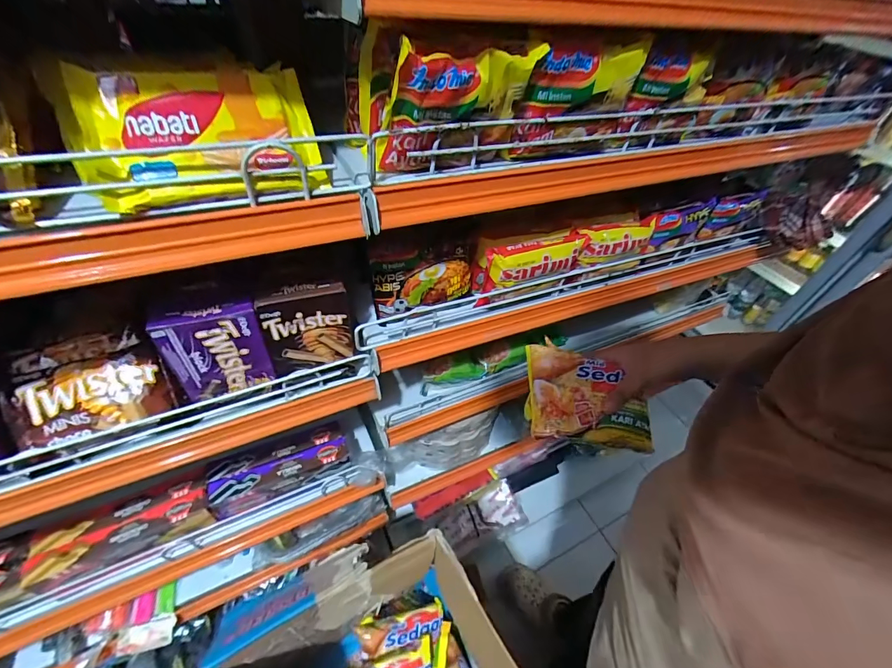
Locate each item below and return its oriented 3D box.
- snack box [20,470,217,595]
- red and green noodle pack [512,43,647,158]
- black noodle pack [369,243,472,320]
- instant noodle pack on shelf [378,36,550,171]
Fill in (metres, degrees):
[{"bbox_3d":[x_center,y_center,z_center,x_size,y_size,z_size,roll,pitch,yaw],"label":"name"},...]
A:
[{"bbox_3d":[-0.463,0.283,0.562,0.211,0.049,0.076,-18,51,-23],"label":"snack box"},{"bbox_3d":[0.122,-0.215,0.363,0.126,0.089,0.022,-16,50,-21],"label":"red and green noodle pack"},{"bbox_3d":[-0.026,-0.070,0.473,0.126,0.078,0.033,-16,50,-21],"label":"black noodle pack"},{"bbox_3d":[0.008,-0.184,0.321,0.117,0.090,0.037,-19,51,-23],"label":"instant noodle pack on shelf"}]

